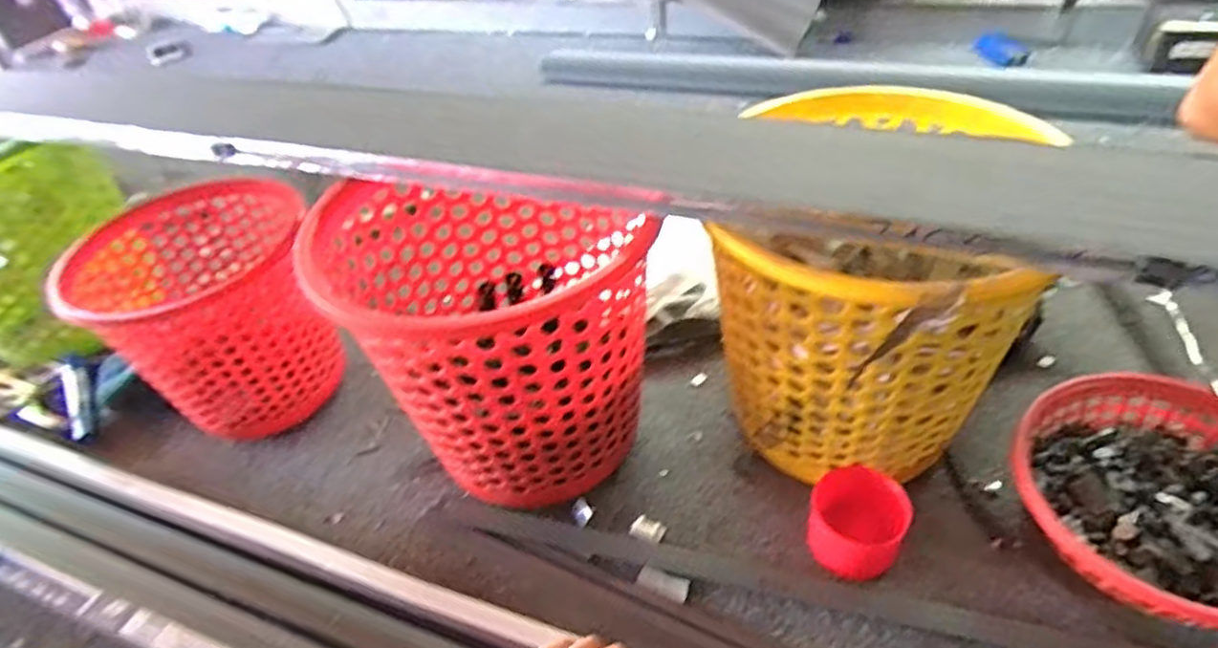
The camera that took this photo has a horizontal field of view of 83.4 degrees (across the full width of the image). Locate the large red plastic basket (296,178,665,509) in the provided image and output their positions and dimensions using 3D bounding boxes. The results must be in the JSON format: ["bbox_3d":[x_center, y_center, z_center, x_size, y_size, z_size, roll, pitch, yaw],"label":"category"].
[{"bbox_3d":[-0.082,0.013,0.548,0.222,0.243,0.236,-16,42,-8],"label":"large red plastic basket"}]

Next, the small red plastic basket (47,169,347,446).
[{"bbox_3d":[-0.359,-0.004,0.638,0.188,0.172,0.202,-33,47,-25],"label":"small red plastic basket"}]

